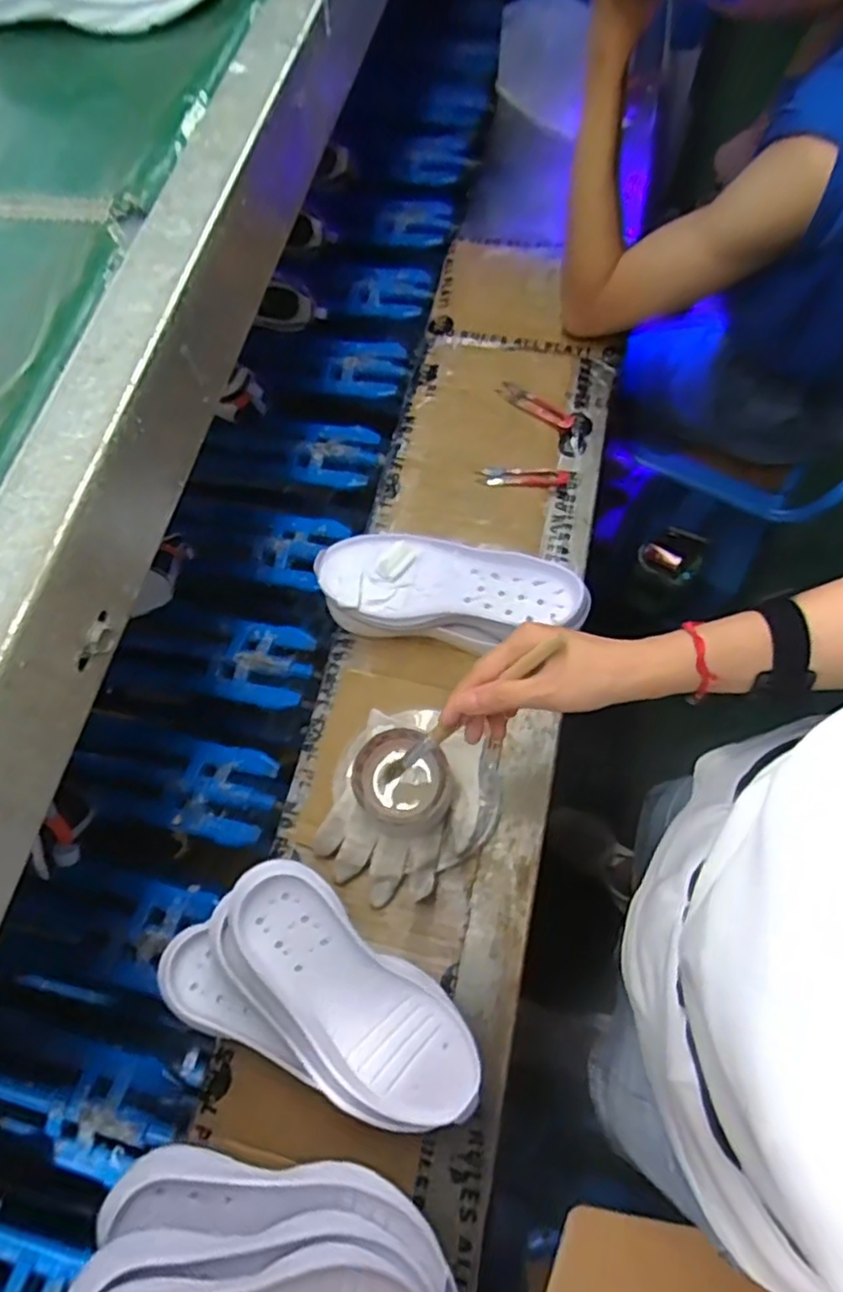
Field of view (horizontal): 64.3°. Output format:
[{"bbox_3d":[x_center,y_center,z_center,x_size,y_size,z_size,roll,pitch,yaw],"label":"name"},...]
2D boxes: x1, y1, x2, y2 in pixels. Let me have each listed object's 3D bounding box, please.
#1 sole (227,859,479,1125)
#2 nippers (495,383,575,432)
[{"bbox_3d":[-0.053,0.251,0.484,0.080,0.018,0.215,-43,88,-14],"label":"sole"},{"bbox_3d":[0.134,-0.283,0.786,0.100,0.004,0.027,34,73,16],"label":"nippers"}]

